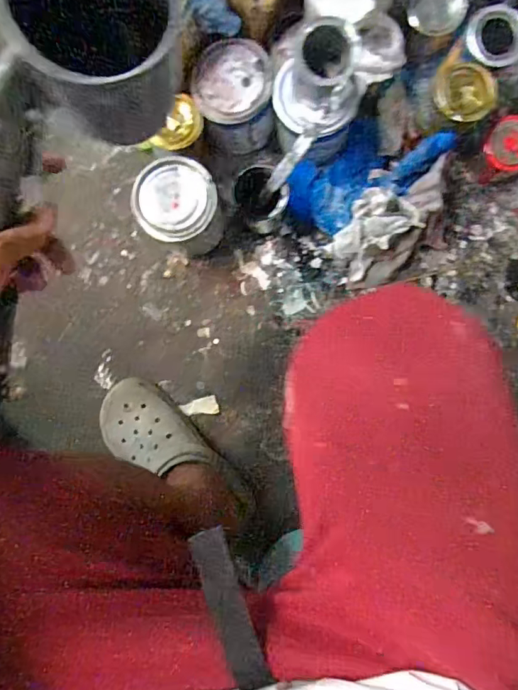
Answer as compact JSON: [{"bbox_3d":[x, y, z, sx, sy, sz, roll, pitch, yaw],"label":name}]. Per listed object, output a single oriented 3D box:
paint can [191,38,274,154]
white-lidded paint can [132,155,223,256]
[{"bbox_3d":[-0.033,-0.329,0.659,0.098,0.118,0.098,0,92,1],"label":"paint can"},{"bbox_3d":[-0.107,-0.188,0.683,0.104,0.141,0.104,0,92,1],"label":"white-lidded paint can"}]

